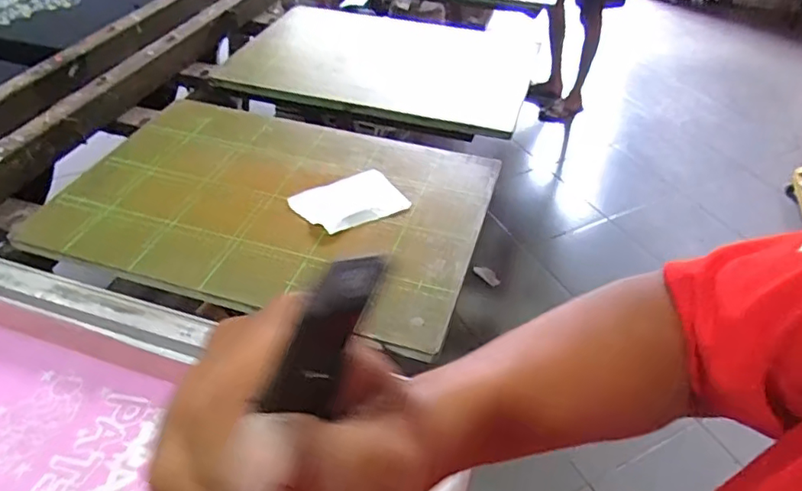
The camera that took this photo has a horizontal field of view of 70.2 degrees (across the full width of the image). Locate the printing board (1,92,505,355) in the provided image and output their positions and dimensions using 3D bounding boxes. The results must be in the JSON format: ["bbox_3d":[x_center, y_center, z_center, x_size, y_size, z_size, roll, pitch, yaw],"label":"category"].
[{"bbox_3d":[-0.184,-0.075,0.836,0.595,0.014,0.399,13,43,11],"label":"printing board"}]

